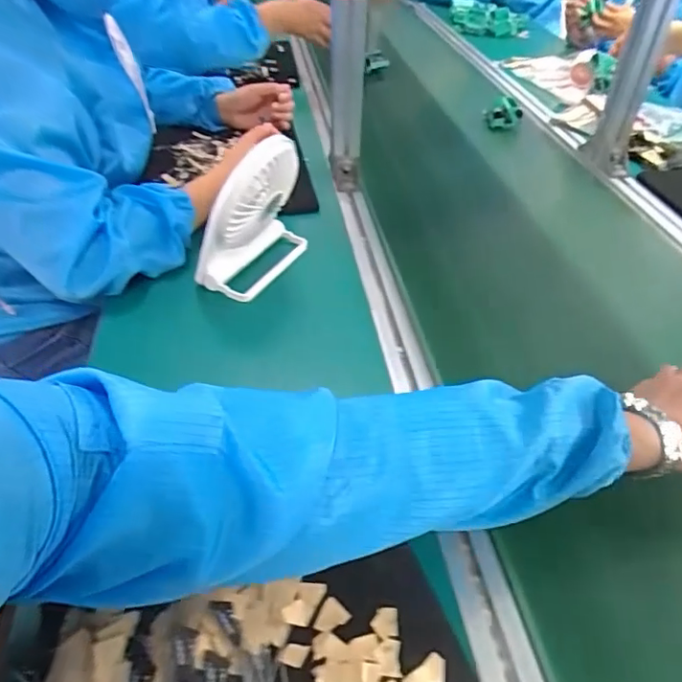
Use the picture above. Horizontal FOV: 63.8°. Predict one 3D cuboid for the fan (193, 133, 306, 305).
[{"bbox_3d":[-0.096,-0.145,0.610,0.072,0.160,0.144,34,51,30],"label":"fan"}]

